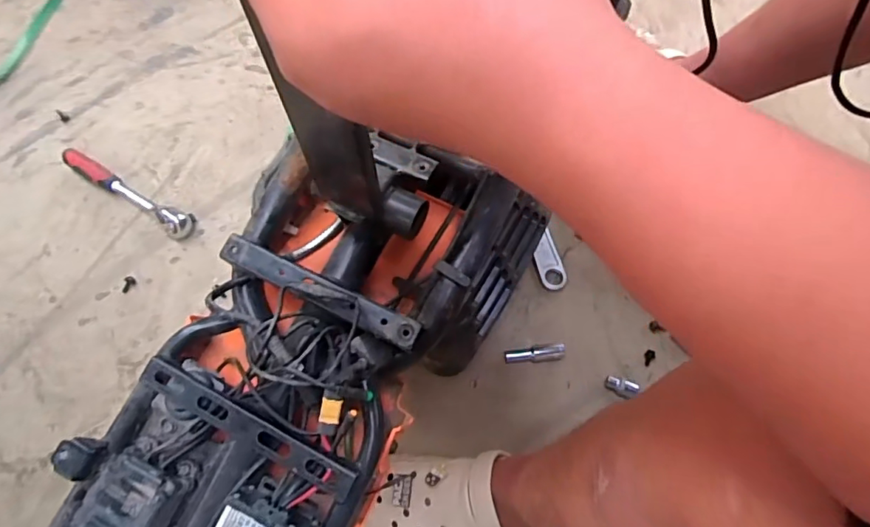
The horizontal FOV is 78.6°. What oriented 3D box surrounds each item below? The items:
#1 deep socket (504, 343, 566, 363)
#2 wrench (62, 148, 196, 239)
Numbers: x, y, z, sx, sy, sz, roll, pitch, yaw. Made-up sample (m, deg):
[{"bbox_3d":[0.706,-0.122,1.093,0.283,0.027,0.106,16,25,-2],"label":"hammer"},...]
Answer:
[{"bbox_3d":[0.133,0.121,0.713,0.077,0.022,0.022,-4,69,-1],"label":"deep socket"},{"bbox_3d":[-0.469,-0.112,0.807,0.243,0.029,0.047,31,73,12],"label":"wrench"}]

